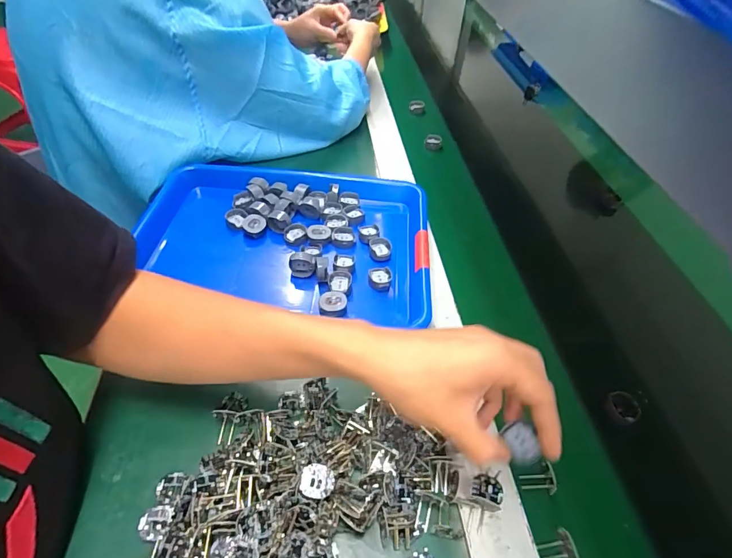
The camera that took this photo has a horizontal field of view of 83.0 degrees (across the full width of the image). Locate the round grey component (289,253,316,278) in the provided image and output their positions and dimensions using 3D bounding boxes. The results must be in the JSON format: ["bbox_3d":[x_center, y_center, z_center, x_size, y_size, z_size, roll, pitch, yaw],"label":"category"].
[{"bbox_3d":[-0.070,-0.015,0.457,0.028,0.023,0.016,4,48,-1],"label":"round grey component"}]

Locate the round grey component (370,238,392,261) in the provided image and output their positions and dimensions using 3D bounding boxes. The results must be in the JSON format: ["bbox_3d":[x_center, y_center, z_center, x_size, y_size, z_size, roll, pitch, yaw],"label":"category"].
[{"bbox_3d":[0.017,-0.035,0.487,0.026,0.009,0.029,3,48,-2],"label":"round grey component"}]

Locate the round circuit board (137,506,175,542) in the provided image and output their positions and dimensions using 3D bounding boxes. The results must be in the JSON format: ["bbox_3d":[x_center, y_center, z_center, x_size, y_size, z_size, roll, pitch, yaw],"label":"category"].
[{"bbox_3d":[-0.150,0.172,0.294,0.020,0.004,0.022,2,48,-2],"label":"round circuit board"}]

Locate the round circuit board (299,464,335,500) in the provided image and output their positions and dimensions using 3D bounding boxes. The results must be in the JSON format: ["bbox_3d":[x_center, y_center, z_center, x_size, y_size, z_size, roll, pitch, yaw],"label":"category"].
[{"bbox_3d":[-0.036,0.148,0.303,0.025,0.004,0.023,2,48,-2],"label":"round circuit board"}]

